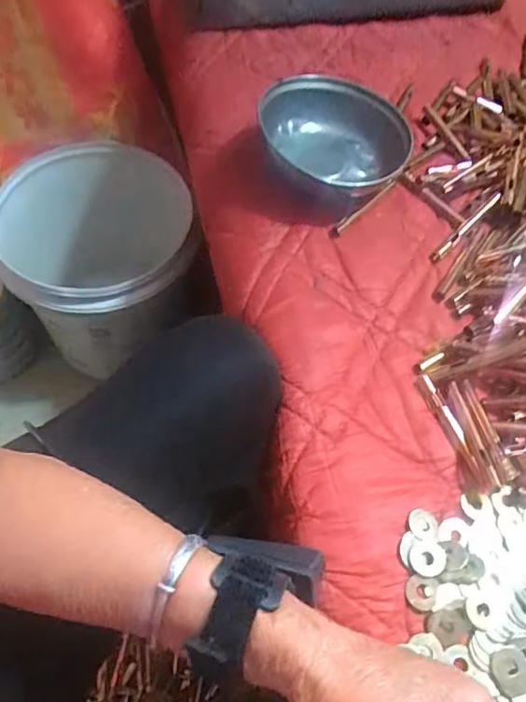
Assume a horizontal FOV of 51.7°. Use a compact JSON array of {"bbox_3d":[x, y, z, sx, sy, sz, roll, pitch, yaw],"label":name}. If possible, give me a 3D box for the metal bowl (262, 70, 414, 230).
[{"bbox_3d":[0.067,-0.186,0.491,0.129,0.062,0.127,2,60,-3],"label":"metal bowl"}]

